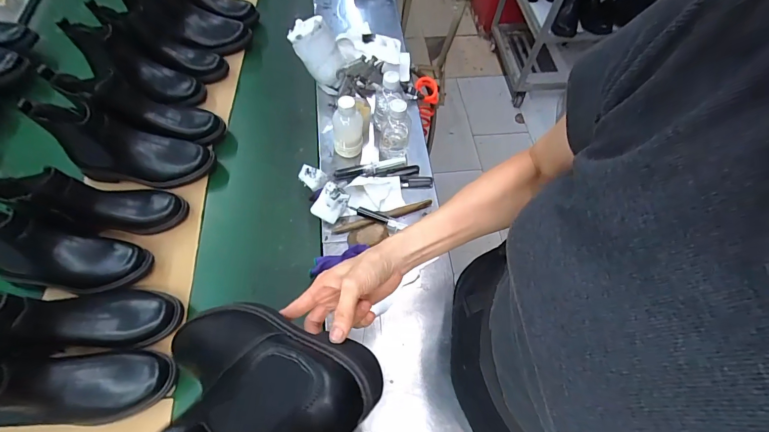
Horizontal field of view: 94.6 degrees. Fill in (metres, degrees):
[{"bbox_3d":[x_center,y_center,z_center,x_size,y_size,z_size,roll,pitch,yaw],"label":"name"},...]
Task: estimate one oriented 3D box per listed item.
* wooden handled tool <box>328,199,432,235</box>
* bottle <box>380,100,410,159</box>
[{"bbox_3d":[-0.003,0.000,0.674,0.197,0.016,0.021,-18,65,-10],"label":"wooden handled tool"},{"bbox_3d":[0.022,-0.180,0.701,0.059,0.130,0.074,10,63,4],"label":"bottle"}]

